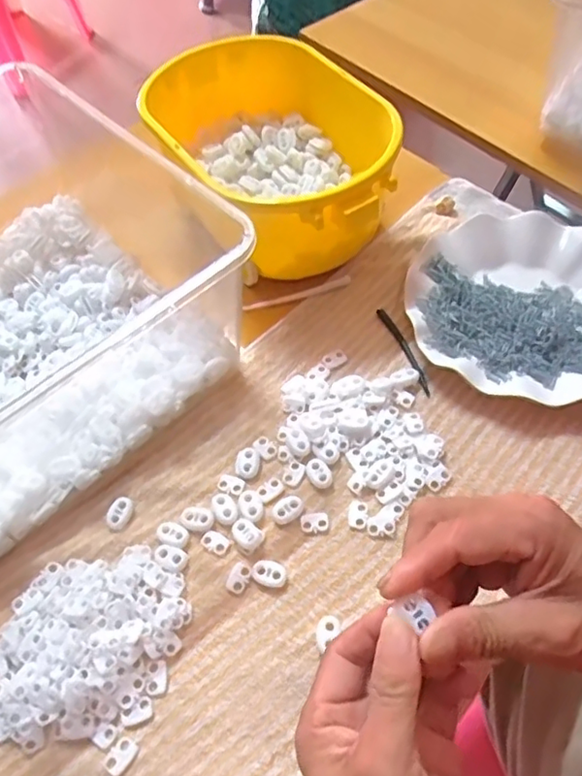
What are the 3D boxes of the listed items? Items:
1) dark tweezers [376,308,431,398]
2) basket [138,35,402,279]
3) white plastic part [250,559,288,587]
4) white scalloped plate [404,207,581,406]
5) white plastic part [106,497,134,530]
[{"bbox_3d":[0.090,-0.030,0.463,0.010,0.009,0.091,-18,58,-8],"label":"dark tweezers"},{"bbox_3d":[-0.013,-0.196,0.517,0.166,0.110,0.246,-31,60,-16],"label":"basket"},{"bbox_3d":[-0.014,0.118,0.377,0.022,0.006,0.016,12,59,12],"label":"white plastic part"},{"bbox_3d":[0.193,-0.078,0.475,0.178,0.022,0.207,23,61,18],"label":"white scalloped plate"},{"bbox_3d":[-0.117,0.084,0.404,0.014,0.008,0.022,18,60,15],"label":"white plastic part"}]

